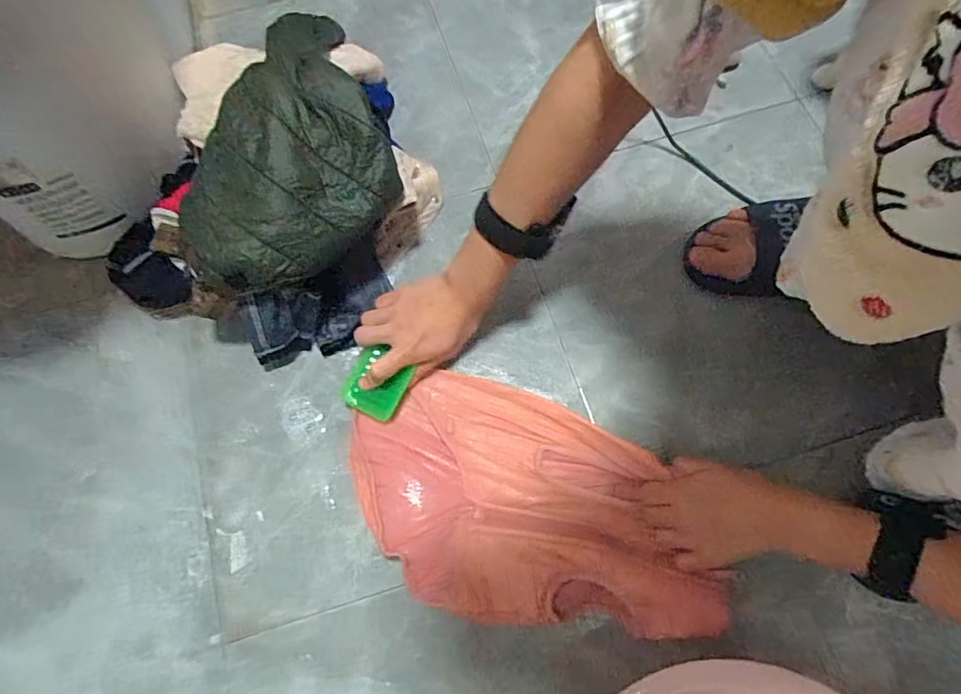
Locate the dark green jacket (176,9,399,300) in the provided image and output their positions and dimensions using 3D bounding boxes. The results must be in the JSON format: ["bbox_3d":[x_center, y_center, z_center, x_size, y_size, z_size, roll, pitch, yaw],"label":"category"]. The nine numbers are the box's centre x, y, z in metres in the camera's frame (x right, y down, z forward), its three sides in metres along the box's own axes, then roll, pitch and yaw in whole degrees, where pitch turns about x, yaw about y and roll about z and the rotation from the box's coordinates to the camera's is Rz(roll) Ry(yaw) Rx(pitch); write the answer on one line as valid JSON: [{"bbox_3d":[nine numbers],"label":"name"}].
[{"bbox_3d":[-0.195,-0.177,0.493,0.205,0.084,0.215,-22,71,-6],"label":"dark green jacket"}]

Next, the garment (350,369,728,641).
[{"bbox_3d":[0.042,0.138,0.496,0.328,0.029,0.220,3,71,3],"label":"garment"}]

